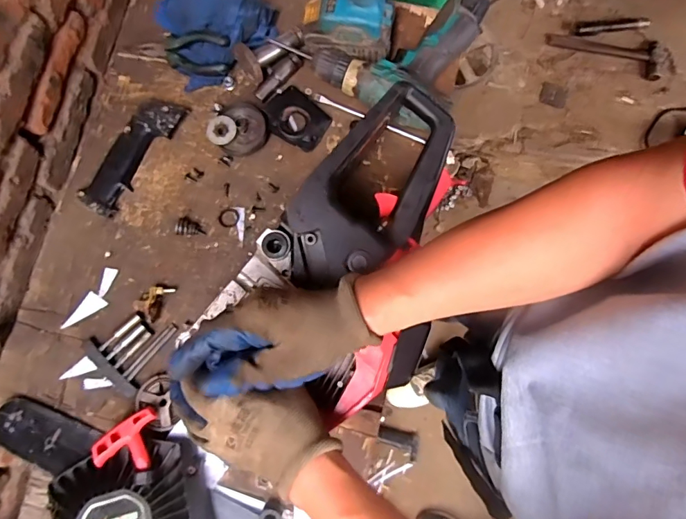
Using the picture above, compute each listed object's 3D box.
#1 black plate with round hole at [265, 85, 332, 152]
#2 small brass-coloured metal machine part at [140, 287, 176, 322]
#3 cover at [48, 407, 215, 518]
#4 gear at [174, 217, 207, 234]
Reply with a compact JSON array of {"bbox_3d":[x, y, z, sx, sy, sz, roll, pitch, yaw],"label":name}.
[{"bbox_3d":[-0.062,-0.190,0.607,0.084,0.012,0.068,38,82,7],"label":"black plate with round hole"},{"bbox_3d":[-0.236,0.050,0.565,0.030,0.015,0.045,29,81,6],"label":"small brass-coloured metal machine part"},{"bbox_3d":[-0.242,0.271,0.507,0.168,0.061,0.171,-15,79,-2],"label":"cover"},{"bbox_3d":[-0.197,-0.042,0.582,0.041,0.015,0.022,7,79,2],"label":"gear"}]

